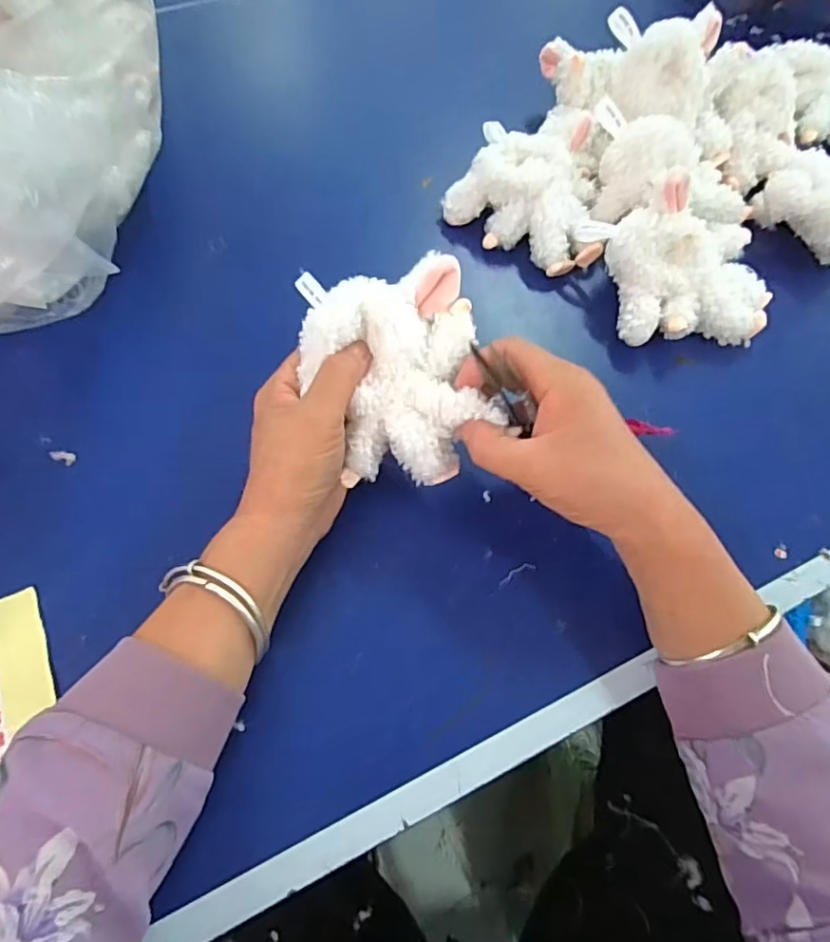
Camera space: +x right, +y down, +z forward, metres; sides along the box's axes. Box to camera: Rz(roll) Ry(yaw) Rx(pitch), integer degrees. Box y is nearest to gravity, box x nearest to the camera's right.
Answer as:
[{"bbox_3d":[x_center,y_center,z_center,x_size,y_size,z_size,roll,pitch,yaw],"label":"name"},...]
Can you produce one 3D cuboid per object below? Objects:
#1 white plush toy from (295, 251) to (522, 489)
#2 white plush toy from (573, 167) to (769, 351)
[{"bbox_3d":[-0.011,-0.057,0.355,0.099,0.055,0.126,-13,91,-5],"label":"white plush toy"},{"bbox_3d":[0.204,-0.153,0.440,0.136,0.079,0.097,-5,67,-5],"label":"white plush toy"}]

